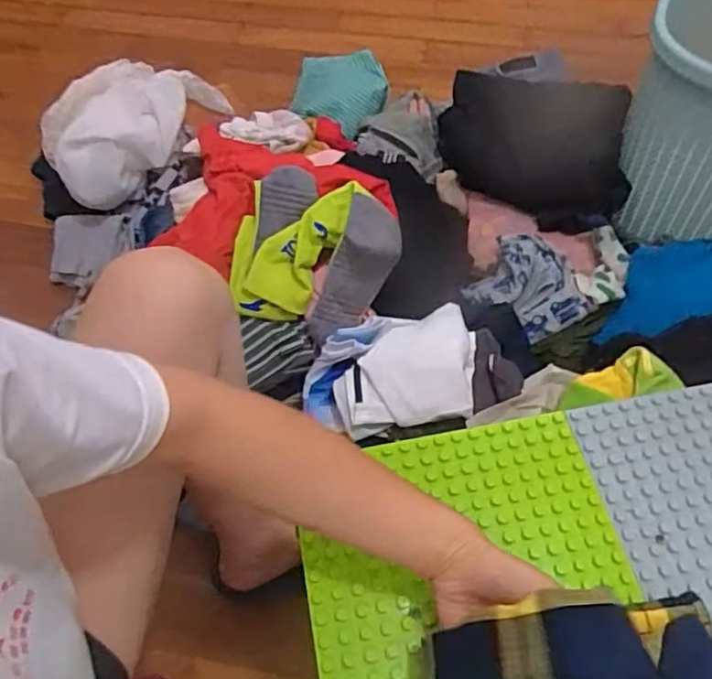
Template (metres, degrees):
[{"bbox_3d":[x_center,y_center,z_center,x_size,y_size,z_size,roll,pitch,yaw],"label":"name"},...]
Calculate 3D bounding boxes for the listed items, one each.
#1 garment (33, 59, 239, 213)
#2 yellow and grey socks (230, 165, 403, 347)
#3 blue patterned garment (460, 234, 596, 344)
[{"bbox_3d":[-0.356,-0.363,1.058,0.313,0.130,0.145,-36,62,-20],"label":"garment"},{"bbox_3d":[-0.056,-0.111,0.828,0.204,0.059,0.205,0,86,6],"label":"yellow and grey socks"},{"bbox_3d":[0.250,-0.078,0.943,0.143,0.056,0.156,-13,57,-7],"label":"blue patterned garment"}]

